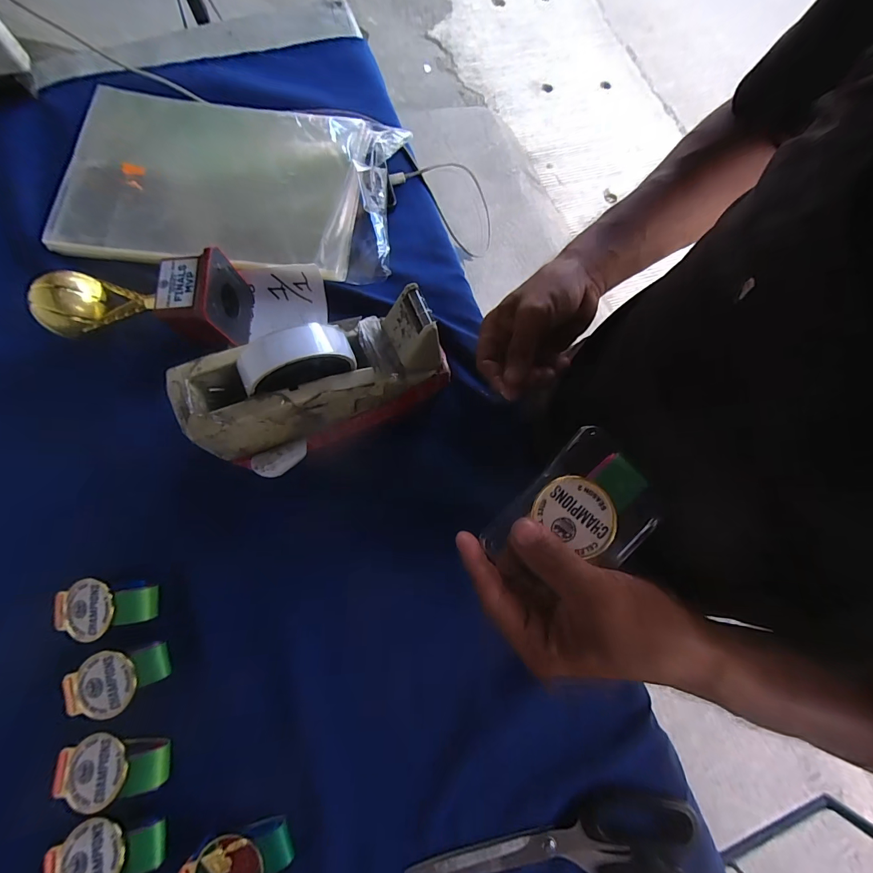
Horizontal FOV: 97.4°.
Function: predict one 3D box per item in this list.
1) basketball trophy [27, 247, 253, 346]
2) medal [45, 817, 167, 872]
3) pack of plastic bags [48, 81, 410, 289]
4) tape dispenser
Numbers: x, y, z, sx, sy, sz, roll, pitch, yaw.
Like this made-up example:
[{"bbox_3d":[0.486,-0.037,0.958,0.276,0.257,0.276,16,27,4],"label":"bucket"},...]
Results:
[{"bbox_3d":[-0.273,-0.132,0.358,0.172,0.056,0.082,4,78,-1],"label":"basketball trophy"},{"bbox_3d":[-0.245,0.309,0.283,0.079,0.005,0.045,-12,63,-12],"label":"medal"},{"bbox_3d":[-0.218,-0.277,0.410,0.350,0.030,0.207,9,78,0],"label":"pack of plastic bags"},{"bbox_3d":[-0.091,-0.043,0.319,0.206,0.106,0.087,-26,80,-7],"label":"tape dispenser"}]

